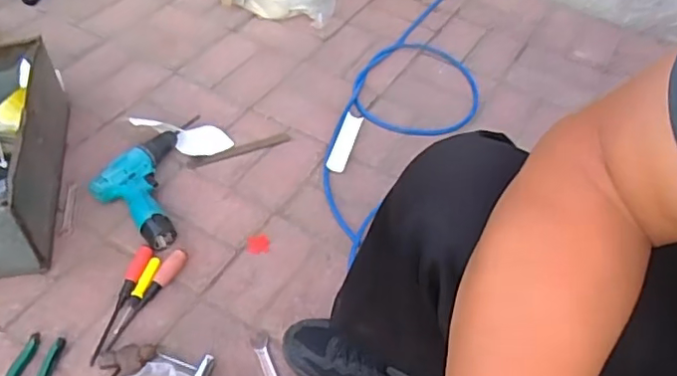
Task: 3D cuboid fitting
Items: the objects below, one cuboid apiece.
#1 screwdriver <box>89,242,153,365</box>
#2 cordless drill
[{"bbox_3d":[-0.327,0.171,0.884,0.024,0.020,0.196,10,48,3],"label":"screwdriver"},{"bbox_3d":[-0.340,-0.026,1.038,0.160,0.045,0.304,6,48,-1],"label":"cordless drill"}]

